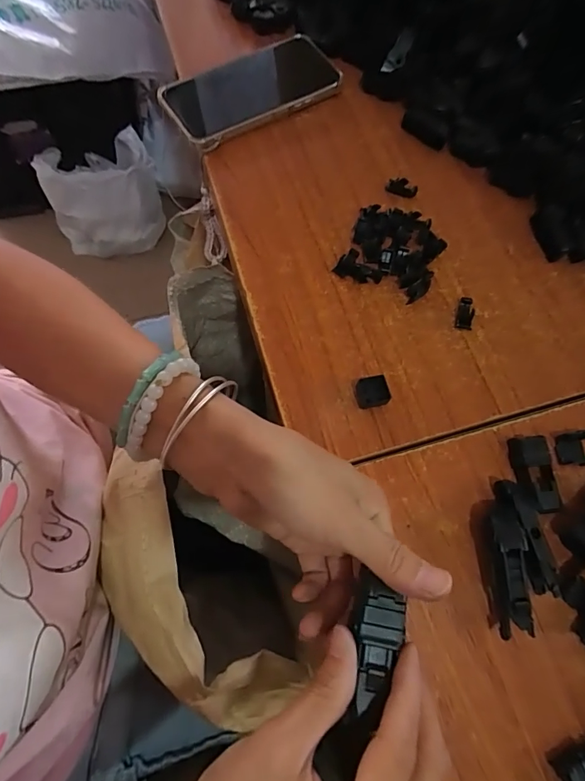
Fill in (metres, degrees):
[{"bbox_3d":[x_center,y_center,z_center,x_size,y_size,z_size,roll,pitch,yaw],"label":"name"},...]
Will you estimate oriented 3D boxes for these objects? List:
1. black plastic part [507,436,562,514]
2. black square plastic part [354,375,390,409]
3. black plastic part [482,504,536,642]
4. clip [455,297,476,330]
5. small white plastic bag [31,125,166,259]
[{"bbox_3d":[0.165,0.058,0.304,0.025,0.015,0.051,-2,70,-4],"label":"black plastic part"},{"bbox_3d":[0.058,0.002,0.319,0.023,0.016,0.019,-6,70,-6],"label":"black square plastic part"},{"bbox_3d":[0.135,0.111,0.278,0.019,0.028,0.078,1,69,-3],"label":"black plastic part"},{"bbox_3d":[0.138,-0.061,0.351,0.012,0.004,0.027,18,70,3],"label":"clip"},{"bbox_3d":[-0.423,-0.432,1.001,0.237,0.186,0.166,-12,71,-8],"label":"small white plastic bag"}]

